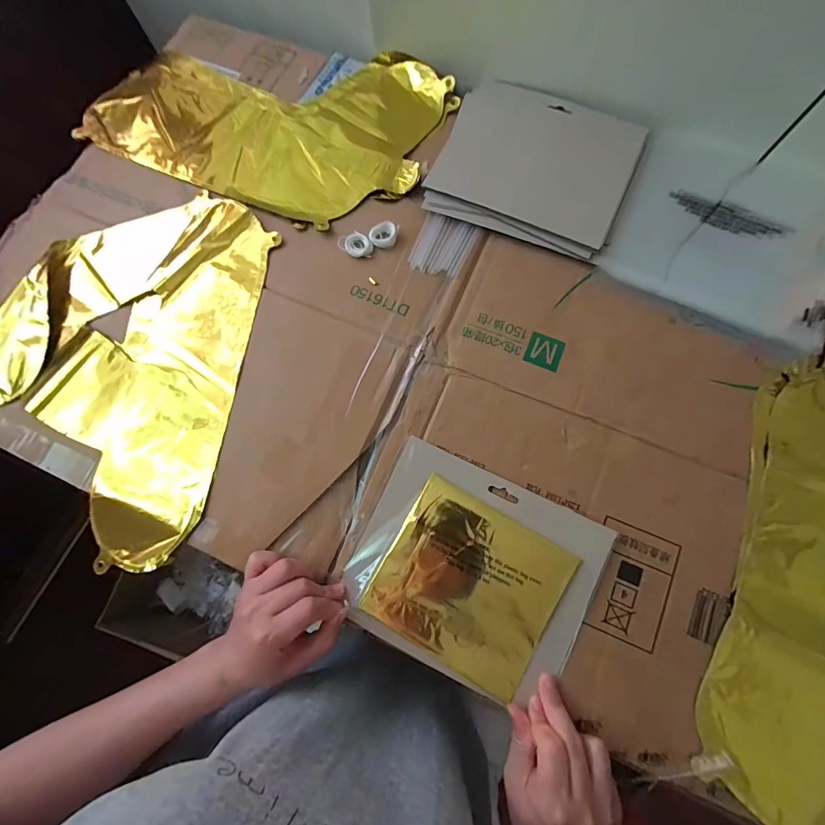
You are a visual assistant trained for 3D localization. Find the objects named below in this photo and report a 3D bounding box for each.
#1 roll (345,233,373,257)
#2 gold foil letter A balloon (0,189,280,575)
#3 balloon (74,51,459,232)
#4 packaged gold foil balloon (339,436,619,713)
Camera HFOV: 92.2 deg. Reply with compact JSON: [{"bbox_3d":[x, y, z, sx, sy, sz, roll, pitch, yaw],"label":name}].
[{"bbox_3d":[-0.056,-0.175,0.415,0.026,0.007,0.028,0,75,2],"label":"roll"},{"bbox_3d":[-0.303,-0.056,0.391,0.271,0.012,0.358,8,76,4],"label":"gold foil letter A balloon"},{"bbox_3d":[-0.172,-0.356,0.471,0.394,0.016,0.248,23,77,8],"label":"balloon"},{"bbox_3d":[0.050,0.133,0.336,0.192,0.015,0.162,25,77,8],"label":"packaged gold foil balloon"}]

